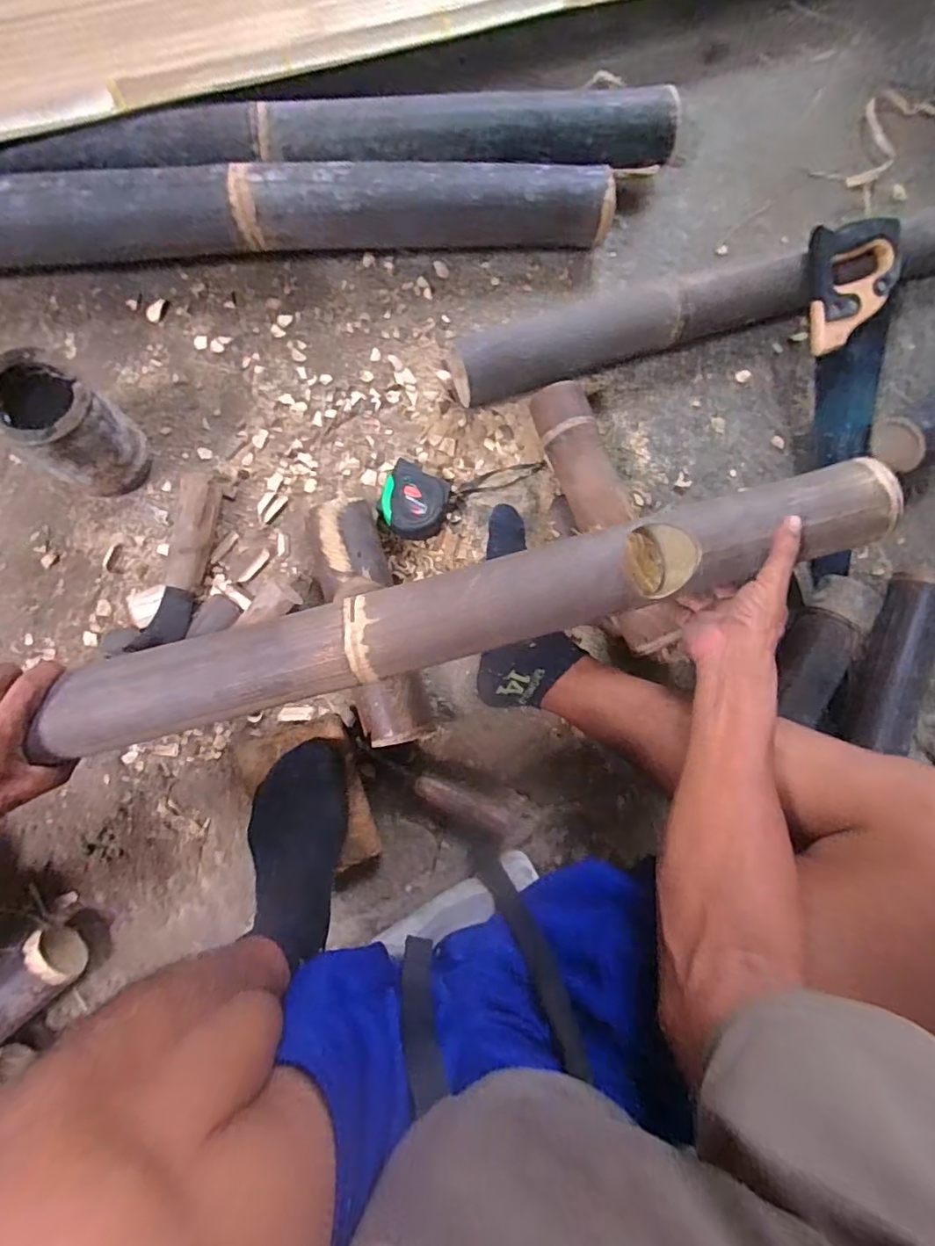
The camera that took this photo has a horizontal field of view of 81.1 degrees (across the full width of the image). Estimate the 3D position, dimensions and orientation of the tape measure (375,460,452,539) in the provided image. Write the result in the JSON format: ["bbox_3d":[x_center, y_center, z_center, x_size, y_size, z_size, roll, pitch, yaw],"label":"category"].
[{"bbox_3d":[-0.064,-0.141,0.655,0.081,0.038,0.082,29,84,-4],"label":"tape measure"}]

